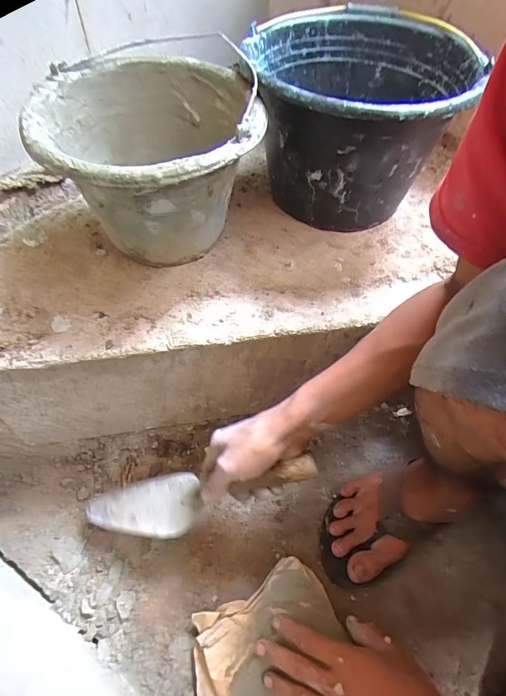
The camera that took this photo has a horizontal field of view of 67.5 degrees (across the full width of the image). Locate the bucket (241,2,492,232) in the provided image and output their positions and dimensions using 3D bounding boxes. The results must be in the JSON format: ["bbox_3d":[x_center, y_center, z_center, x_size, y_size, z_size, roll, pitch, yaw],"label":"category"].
[{"bbox_3d":[0.127,-0.311,0.531,0.263,0.187,0.298,21,54,17],"label":"bucket"}]

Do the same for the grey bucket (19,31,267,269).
[{"bbox_3d":[-0.111,-0.208,0.469,0.233,0.176,0.257,-7,51,-4],"label":"grey bucket"}]

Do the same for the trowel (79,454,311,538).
[{"bbox_3d":[-0.070,0.183,0.468,0.311,0.049,0.077,-17,56,17],"label":"trowel"}]

